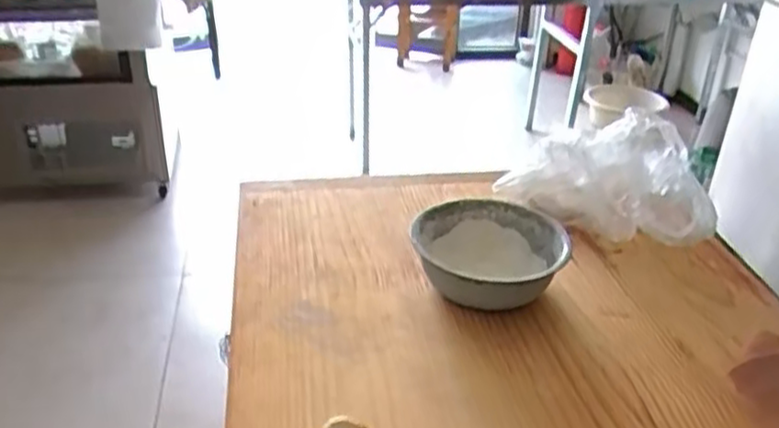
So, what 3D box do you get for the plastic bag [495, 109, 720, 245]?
[{"bbox_3d":[0.350,-0.056,1.188,0.344,0.175,0.131,8,31,13],"label":"plastic bag"}]

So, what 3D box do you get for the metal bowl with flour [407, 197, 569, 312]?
[{"bbox_3d":[0.140,0.056,1.064,0.207,0.088,0.190,0,30,0],"label":"metal bowl with flour"}]

